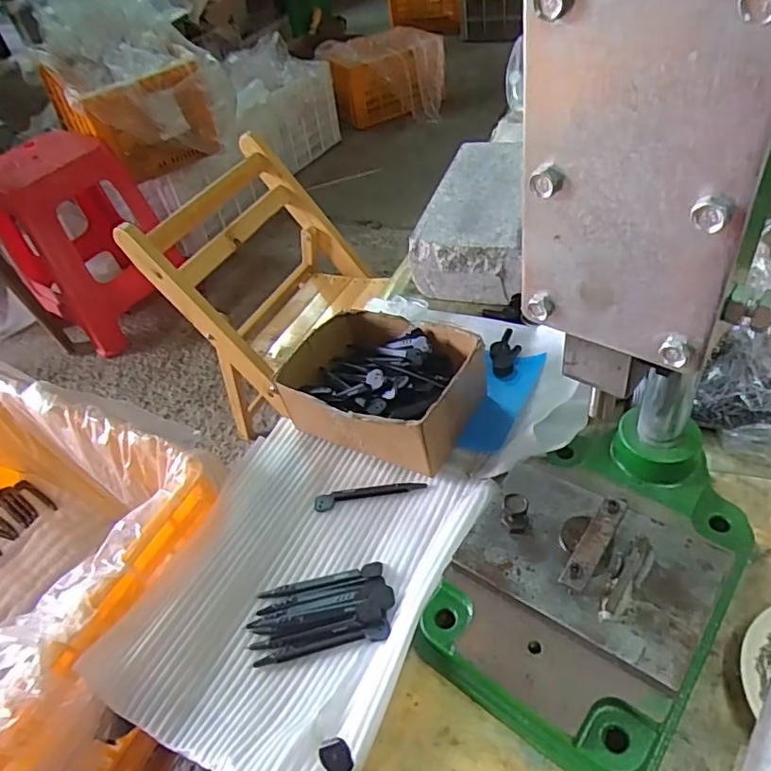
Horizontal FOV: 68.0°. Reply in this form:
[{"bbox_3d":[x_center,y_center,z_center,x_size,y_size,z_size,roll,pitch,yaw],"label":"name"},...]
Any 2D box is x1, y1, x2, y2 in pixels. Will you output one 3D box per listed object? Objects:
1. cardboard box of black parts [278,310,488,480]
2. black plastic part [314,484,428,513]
[{"bbox_3d":[-0.002,0.005,0.544,0.167,0.085,0.132,18,51,28],"label":"cardboard box of black parts"},{"bbox_3d":[-0.014,0.093,0.503,0.097,0.007,0.017,-12,44,0],"label":"black plastic part"}]

